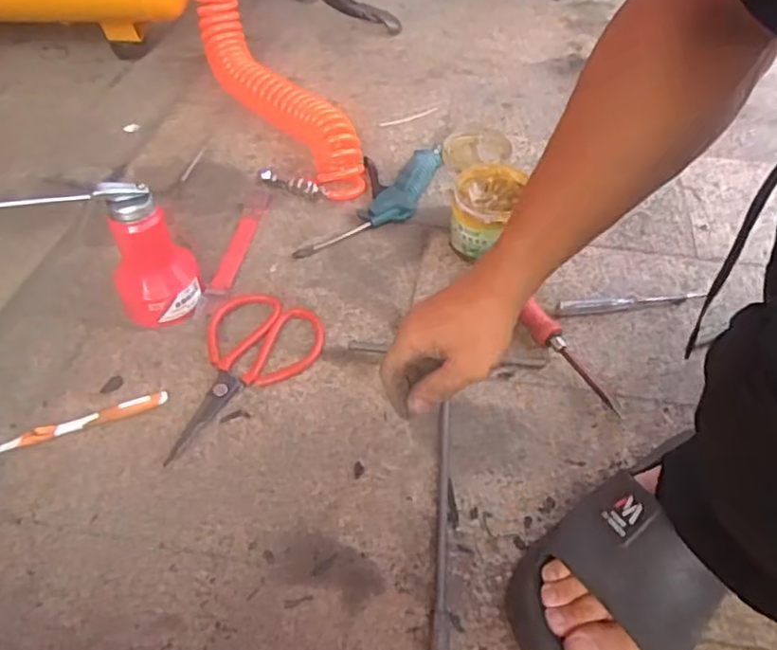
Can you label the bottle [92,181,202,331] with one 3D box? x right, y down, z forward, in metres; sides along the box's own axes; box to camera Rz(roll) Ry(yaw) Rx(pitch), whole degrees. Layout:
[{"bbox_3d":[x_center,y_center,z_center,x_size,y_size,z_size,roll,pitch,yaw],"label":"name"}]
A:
[{"bbox_3d":[-0.218,-0.063,0.595,0.076,0.137,0.062,-19,52,-18],"label":"bottle"}]

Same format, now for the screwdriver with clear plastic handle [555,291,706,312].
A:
[{"bbox_3d":[0.247,-0.024,0.660,0.155,0.012,0.010,-4,49,-6],"label":"screwdriver with clear plastic handle"}]

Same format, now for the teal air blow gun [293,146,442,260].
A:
[{"bbox_3d":[-0.010,-0.148,0.751,0.089,0.023,0.235,20,51,15],"label":"teal air blow gun"}]

